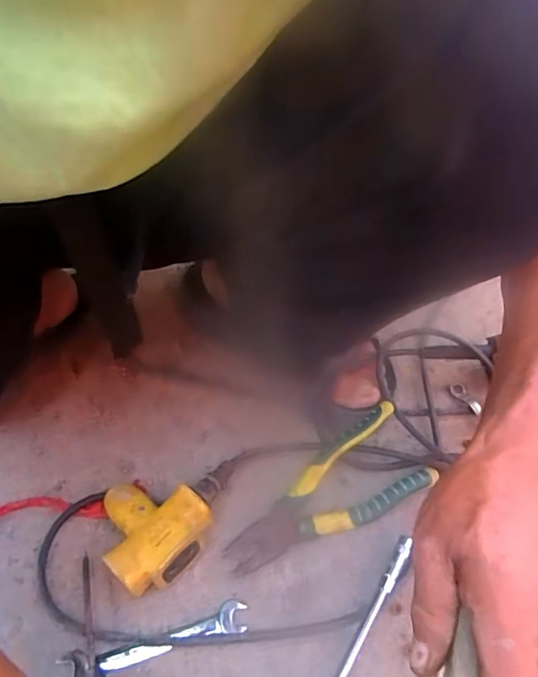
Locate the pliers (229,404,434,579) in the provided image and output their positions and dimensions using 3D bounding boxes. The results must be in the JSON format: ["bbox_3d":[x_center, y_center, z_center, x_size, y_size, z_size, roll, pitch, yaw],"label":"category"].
[{"bbox_3d":[0.050,0.139,0.450,0.187,0.028,0.077,-31,76,-17],"label":"pliers"}]

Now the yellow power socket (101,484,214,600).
[{"bbox_3d":[-0.098,0.155,0.426,0.092,0.038,0.081,33,58,27],"label":"yellow power socket"}]

